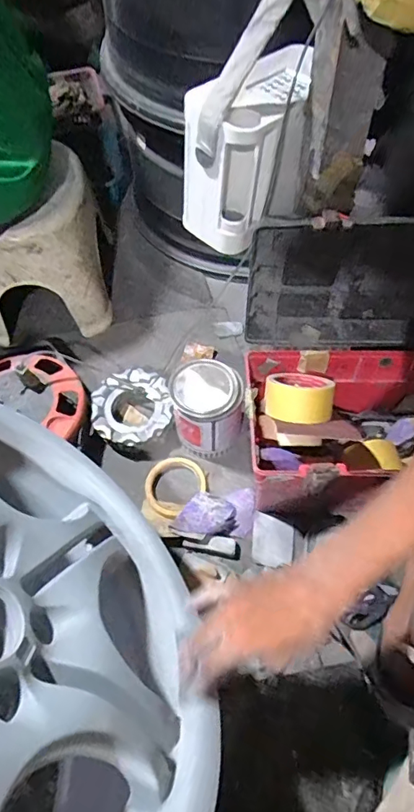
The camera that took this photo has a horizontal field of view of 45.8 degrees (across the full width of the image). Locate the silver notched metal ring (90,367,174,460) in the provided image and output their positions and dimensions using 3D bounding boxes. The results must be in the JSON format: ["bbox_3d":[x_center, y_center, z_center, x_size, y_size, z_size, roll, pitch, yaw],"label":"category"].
[{"bbox_3d":[-0.120,0.011,0.791,0.123,0.065,0.132,0,58,-1],"label":"silver notched metal ring"}]

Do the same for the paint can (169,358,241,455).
[{"bbox_3d":[0.000,0.002,0.735,0.106,0.119,0.092,5,58,2],"label":"paint can"}]

